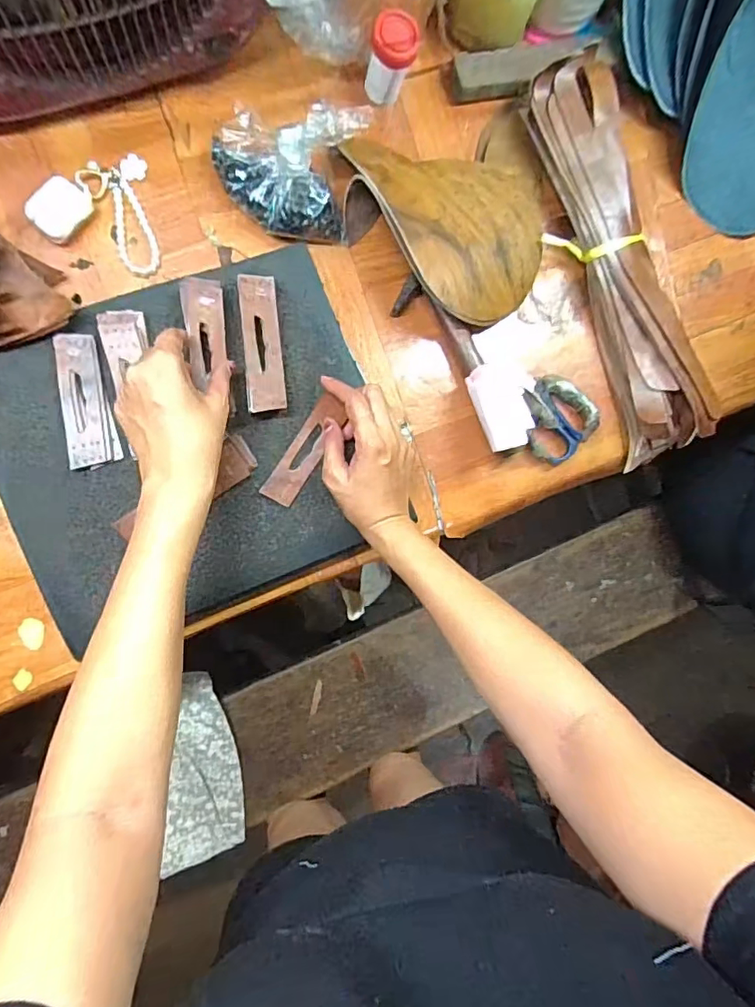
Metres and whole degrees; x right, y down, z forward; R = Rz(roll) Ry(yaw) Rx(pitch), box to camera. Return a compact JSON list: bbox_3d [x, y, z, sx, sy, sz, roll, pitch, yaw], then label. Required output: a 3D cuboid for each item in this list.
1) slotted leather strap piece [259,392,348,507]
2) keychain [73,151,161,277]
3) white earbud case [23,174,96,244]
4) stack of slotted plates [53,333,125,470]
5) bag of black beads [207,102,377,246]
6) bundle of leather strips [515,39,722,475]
[{"bbox_3d":[-0.068,-0.050,0.500,0.033,0.011,0.108,30,92,-8],"label":"slotted leather strap piece"},{"bbox_3d":[-0.228,-0.270,0.495,0.057,0.010,0.106,-25,94,-9],"label":"keychain"},{"bbox_3d":[-0.286,-0.265,0.477,0.038,0.019,0.052,35,84,-8],"label":"white earbud case"},{"bbox_3d":[-0.257,-0.090,0.466,0.040,0.004,0.114,-10,95,-11],"label":"stack of slotted plates"},{"bbox_3d":[-0.085,-0.311,0.493,0.136,0.065,0.106,4,89,-10],"label":"bag of black beads"},{"bbox_3d":[0.252,-0.248,0.555,0.094,0.043,0.419,-18,93,-9],"label":"bundle of leather strips"}]

